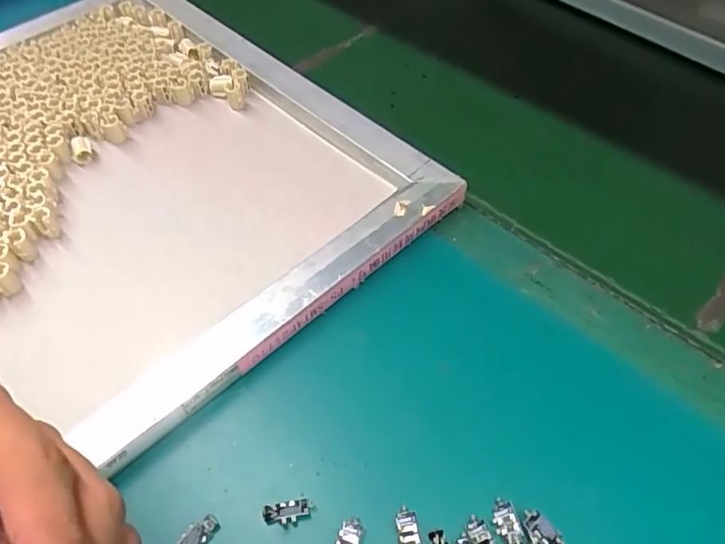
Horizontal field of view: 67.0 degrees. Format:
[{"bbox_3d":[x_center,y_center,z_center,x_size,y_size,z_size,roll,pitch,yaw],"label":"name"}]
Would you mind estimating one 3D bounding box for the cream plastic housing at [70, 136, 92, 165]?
[{"bbox_3d":[-0.237,-0.103,0.462,0.016,0.012,0.023,-17,53,-12],"label":"cream plastic housing"}]

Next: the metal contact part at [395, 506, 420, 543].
[{"bbox_3d":[0.024,0.135,0.282,0.010,0.004,0.026,-8,52,-4],"label":"metal contact part"}]

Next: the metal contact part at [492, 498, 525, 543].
[{"bbox_3d":[0.075,0.131,0.282,0.012,0.004,0.027,-9,52,-6],"label":"metal contact part"}]

